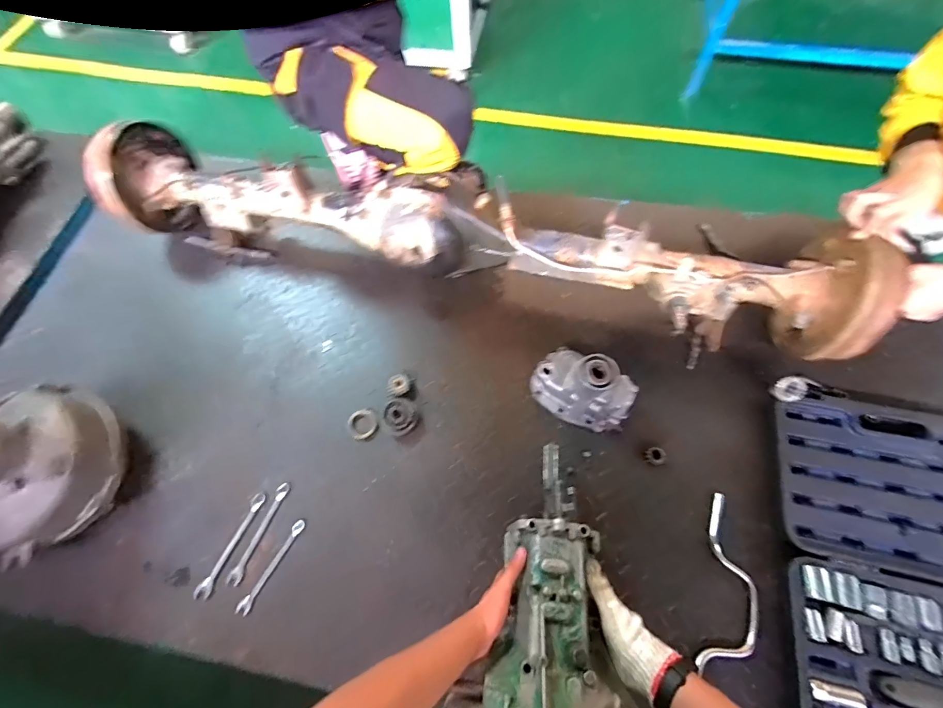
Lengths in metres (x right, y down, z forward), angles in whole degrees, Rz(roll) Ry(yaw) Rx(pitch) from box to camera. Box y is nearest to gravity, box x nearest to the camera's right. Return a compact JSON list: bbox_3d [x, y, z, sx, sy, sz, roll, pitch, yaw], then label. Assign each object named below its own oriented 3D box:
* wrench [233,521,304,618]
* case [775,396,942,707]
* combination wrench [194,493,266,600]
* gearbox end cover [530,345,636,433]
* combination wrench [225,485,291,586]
[{"bbox_3d":[-0.346,0.368,0.698,0.021,0.012,0.160,26,69,13],"label":"wrench"},{"bbox_3d":[0.693,0.360,0.611,0.378,0.036,0.574,10,67,7],"label":"case"},{"bbox_3d":[-0.421,0.333,0.702,0.026,0.016,0.177,18,68,10],"label":"combination wrench"},{"bbox_3d":[0.206,0.062,0.738,0.182,0.133,0.114,42,74,18],"label":"gearbox end cover"},{"bbox_3d":[-0.377,0.315,0.713,0.023,0.009,0.172,18,68,10],"label":"combination wrench"}]

